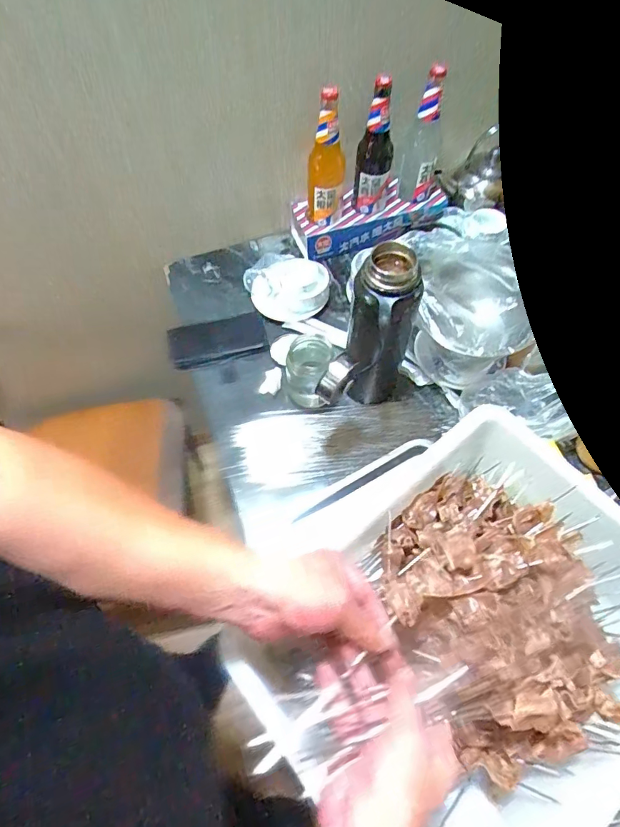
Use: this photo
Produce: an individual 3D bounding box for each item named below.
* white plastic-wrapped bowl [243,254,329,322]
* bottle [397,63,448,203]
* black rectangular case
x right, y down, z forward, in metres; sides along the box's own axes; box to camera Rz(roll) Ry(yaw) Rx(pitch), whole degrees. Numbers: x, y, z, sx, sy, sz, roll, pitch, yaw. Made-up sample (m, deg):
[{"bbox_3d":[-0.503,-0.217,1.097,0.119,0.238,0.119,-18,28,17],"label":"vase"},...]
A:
[{"bbox_3d":[-0.041,-0.220,0.800,0.151,0.055,0.118,31,65,15],"label":"white plastic-wrapped bowl"},{"bbox_3d":[0.191,-0.452,0.771,0.057,0.208,0.057,16,62,8],"label":"bottle"},{"bbox_3d":[-0.160,-0.128,0.796,0.167,0.016,0.093,-11,62,-7],"label":"black rectangular case"}]

